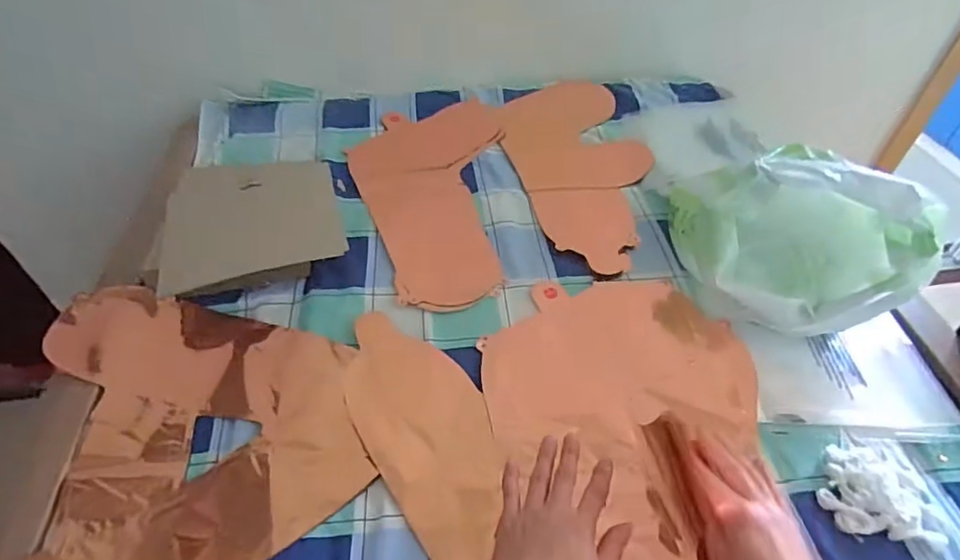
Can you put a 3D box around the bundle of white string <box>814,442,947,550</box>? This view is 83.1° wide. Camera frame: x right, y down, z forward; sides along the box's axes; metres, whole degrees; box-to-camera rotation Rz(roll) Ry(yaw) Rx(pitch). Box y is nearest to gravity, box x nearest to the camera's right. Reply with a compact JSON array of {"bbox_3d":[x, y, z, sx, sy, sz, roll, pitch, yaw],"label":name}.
[{"bbox_3d":[0.334,0.175,0.455,0.087,0.024,0.079,10,48,7],"label":"bundle of white string"}]

